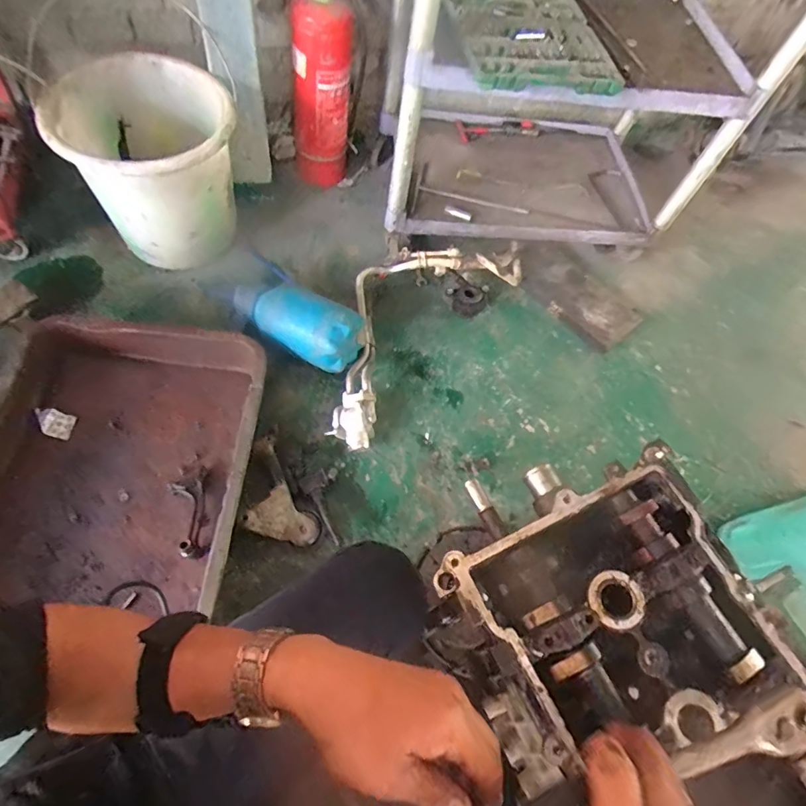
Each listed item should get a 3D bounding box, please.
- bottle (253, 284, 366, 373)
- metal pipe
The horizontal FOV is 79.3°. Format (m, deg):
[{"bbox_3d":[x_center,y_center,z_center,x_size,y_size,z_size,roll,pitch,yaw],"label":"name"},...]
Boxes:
[{"bbox_3d":[-0.198,-0.156,0.993,0.232,0.103,0.124,29,61,7],"label":"bottle"},{"bbox_3d":[0.022,-0.216,1.085,0.267,0.095,0.674,39,62,13],"label":"metal pipe"}]

